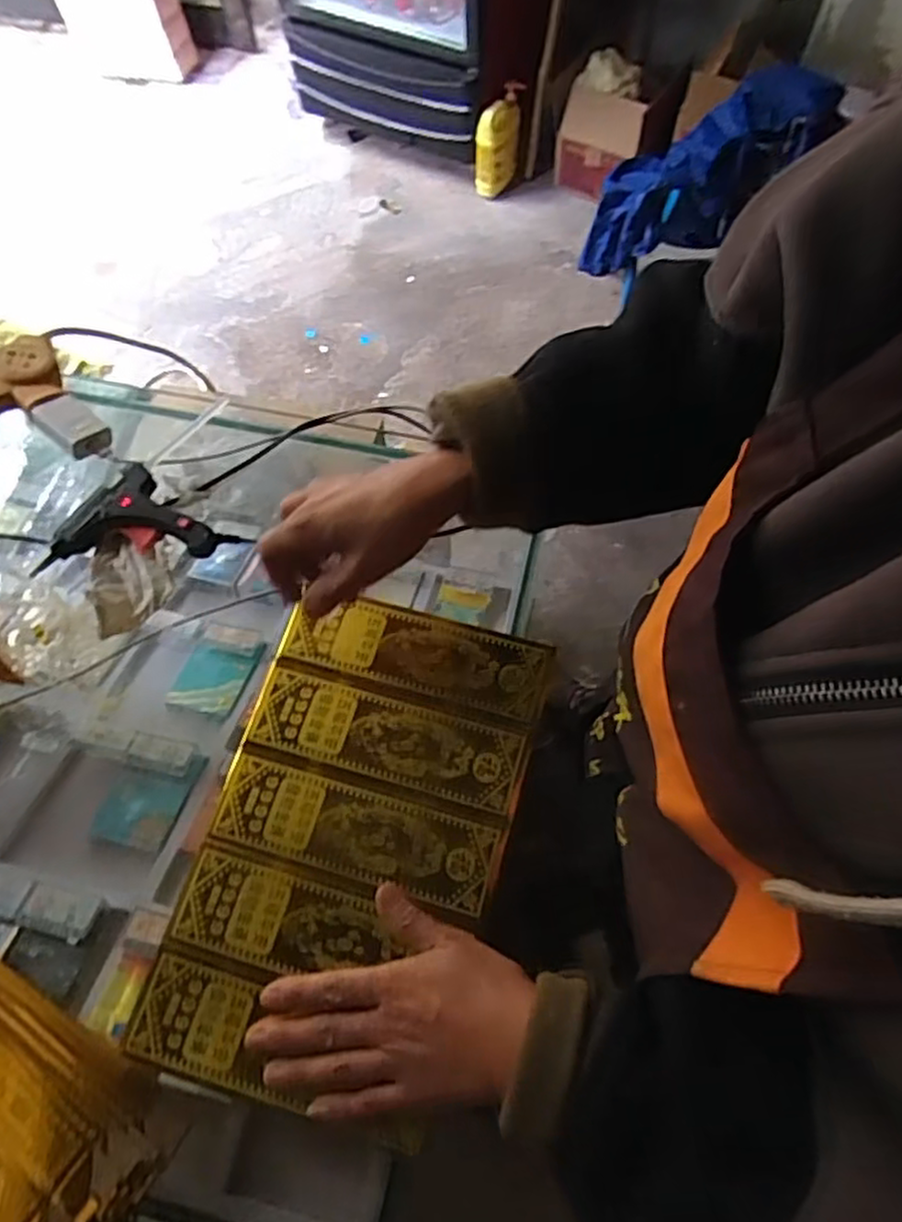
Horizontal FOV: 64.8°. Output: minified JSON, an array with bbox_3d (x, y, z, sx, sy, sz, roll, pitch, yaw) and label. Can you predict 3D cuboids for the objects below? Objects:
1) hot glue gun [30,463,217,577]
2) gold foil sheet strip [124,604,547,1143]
[{"bbox_3d":[-0.268,-0.054,0.583,0.104,0.023,0.112,37,73,15],"label":"hot glue gun"},{"bbox_3d":[-0.063,0.144,0.472,0.186,0.006,0.314,15,69,8],"label":"gold foil sheet strip"}]

